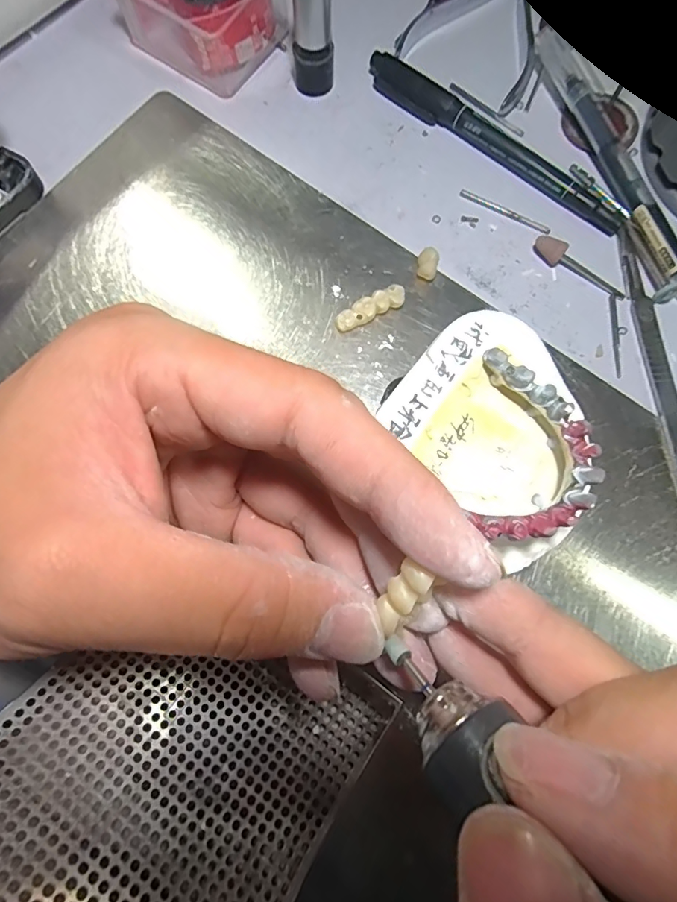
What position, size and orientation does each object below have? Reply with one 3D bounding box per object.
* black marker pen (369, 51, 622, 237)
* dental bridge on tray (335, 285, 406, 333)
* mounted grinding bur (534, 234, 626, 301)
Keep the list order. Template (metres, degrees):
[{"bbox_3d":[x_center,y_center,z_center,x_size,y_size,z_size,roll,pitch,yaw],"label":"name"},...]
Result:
[{"bbox_3d":[0.070,-0.143,0.214,0.138,0.012,0.011,39,80,7],"label":"black marker pen"},{"bbox_3d":[0.013,-0.060,0.196,0.031,0.008,0.009,-25,79,-6],"label":"dental bridge on tray"},{"bbox_3d":[0.106,-0.081,0.202,0.044,0.008,0.009,28,79,5],"label":"mounted grinding bur"}]

